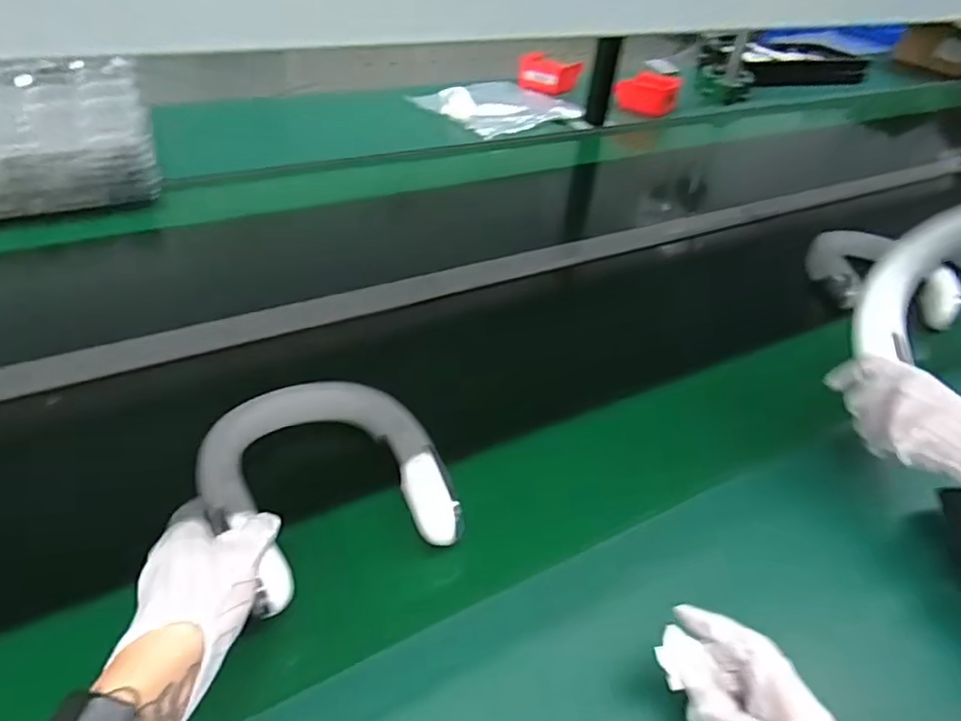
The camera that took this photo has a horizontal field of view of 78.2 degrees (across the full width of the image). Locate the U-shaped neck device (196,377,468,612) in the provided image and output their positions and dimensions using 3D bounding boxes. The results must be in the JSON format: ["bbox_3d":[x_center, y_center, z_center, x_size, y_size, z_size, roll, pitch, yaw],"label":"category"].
[{"bbox_3d":[-0.127,0.092,0.490,0.187,0.063,0.175,-17,44,-24],"label":"U-shaped neck device"}]

